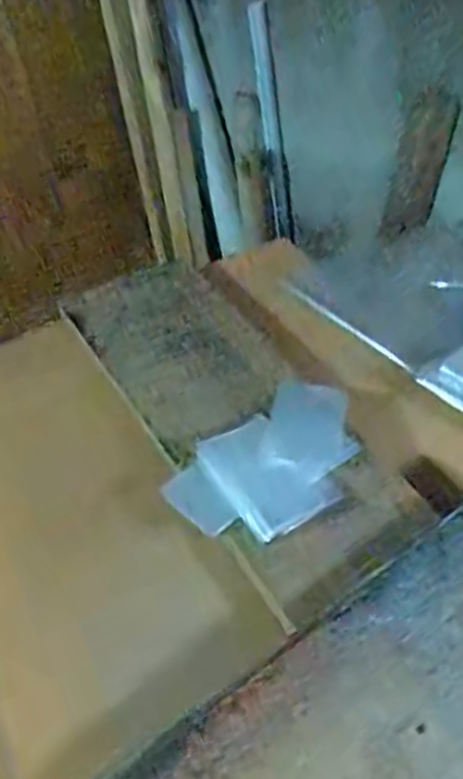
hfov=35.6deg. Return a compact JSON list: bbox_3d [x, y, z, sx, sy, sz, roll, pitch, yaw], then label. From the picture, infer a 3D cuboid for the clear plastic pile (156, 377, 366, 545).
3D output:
[{"bbox_3d":[0.041,0.064,0.642,0.188,0.026,0.116,-37,52,-27],"label":"clear plastic pile"}]

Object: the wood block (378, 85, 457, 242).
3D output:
[{"bbox_3d":[0.240,-0.286,0.934,0.063,0.191,0.018,24,19,28],"label":"wood block"}]

